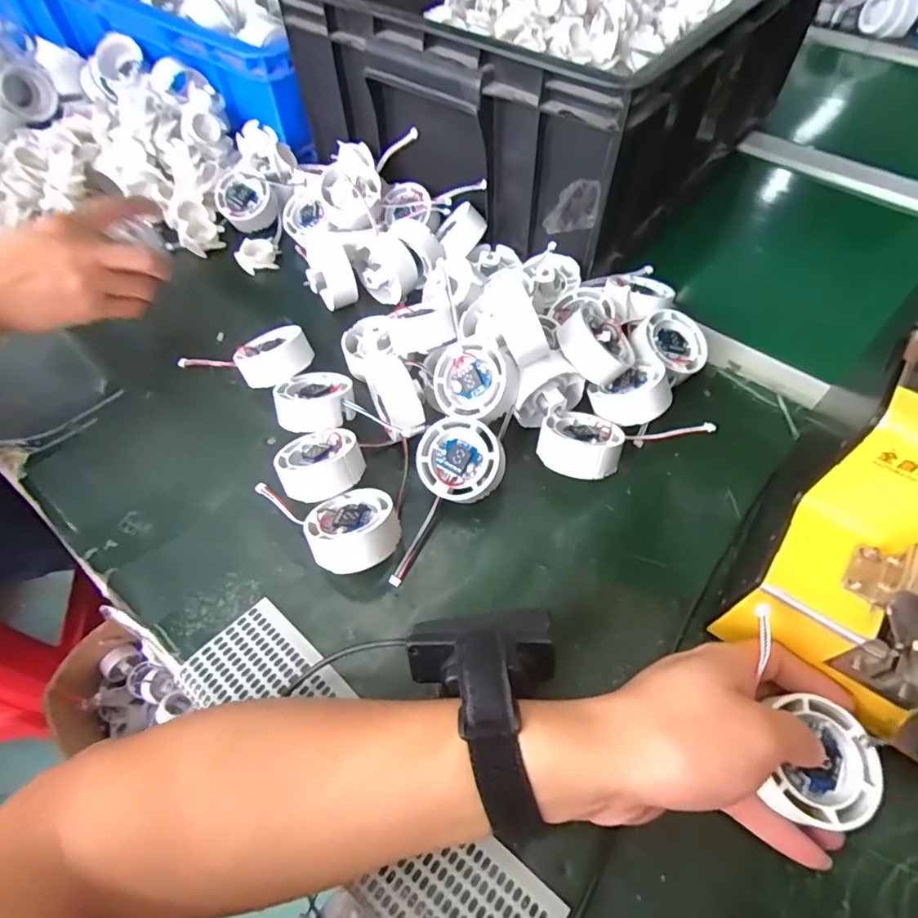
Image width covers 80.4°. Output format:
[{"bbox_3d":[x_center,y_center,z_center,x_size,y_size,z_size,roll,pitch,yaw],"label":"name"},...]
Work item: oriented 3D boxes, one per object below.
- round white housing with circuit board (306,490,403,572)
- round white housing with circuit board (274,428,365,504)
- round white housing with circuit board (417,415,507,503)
[{"bbox_3d":[-0.063,0.045,0.333,0.053,0.026,0.053,-9,31,5],"label":"round white housing with circuit board"},{"bbox_3d":[-0.091,0.003,0.360,0.052,0.025,0.052,-10,35,7],"label":"round white housing with circuit board"},{"bbox_3d":[0.001,0.001,0.360,0.055,0.019,0.053,-1,81,9],"label":"round white housing with circuit board"}]

